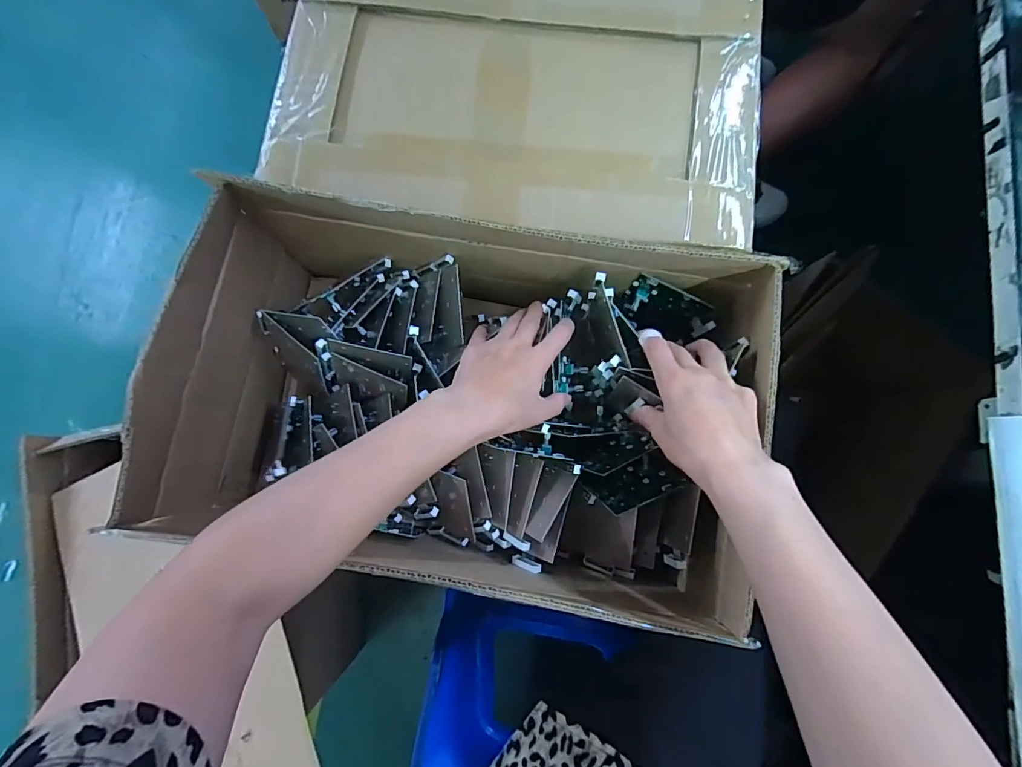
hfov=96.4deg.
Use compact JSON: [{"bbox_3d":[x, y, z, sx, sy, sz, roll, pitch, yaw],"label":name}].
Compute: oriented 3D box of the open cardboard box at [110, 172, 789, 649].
[{"bbox_3d":[-0.043,-0.003,0.457,0.501,0.209,0.351,10,80,2],"label":"open cardboard box"}]

